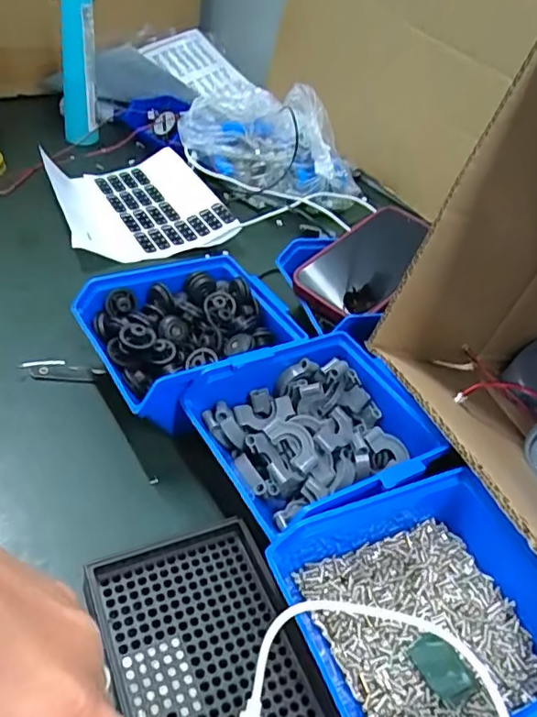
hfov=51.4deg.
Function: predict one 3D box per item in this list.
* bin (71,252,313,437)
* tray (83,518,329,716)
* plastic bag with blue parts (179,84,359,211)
[{"bbox_3d":[-0.058,-0.014,0.409,0.135,0.057,0.118,-18,49,-33],"label":"bin"},{"bbox_3d":[-0.026,0.144,0.262,0.087,0.015,0.133,-10,46,-26],"label":"tray"},{"bbox_3d":[0.006,-0.266,0.666,0.213,0.100,0.101,22,40,11],"label":"plastic bag with blue parts"}]

